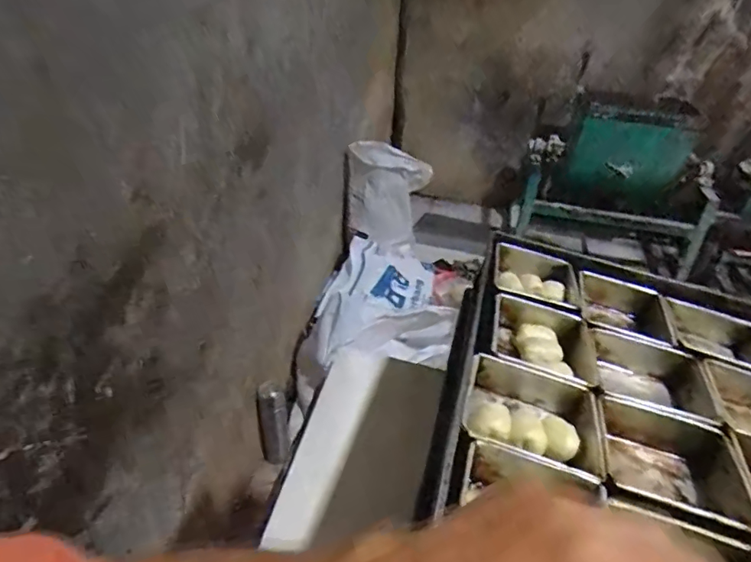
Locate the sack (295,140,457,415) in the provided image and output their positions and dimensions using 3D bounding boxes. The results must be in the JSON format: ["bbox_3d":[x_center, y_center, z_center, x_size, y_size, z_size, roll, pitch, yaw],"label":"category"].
[{"bbox_3d":[0.020,-0.090,1.784,0.432,0.601,0.798,8,37,5],"label":"sack"}]

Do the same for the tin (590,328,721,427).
[{"bbox_3d":[0.279,0.102,0.485,0.125,0.045,0.087,13,38,11],"label":"tin"}]

